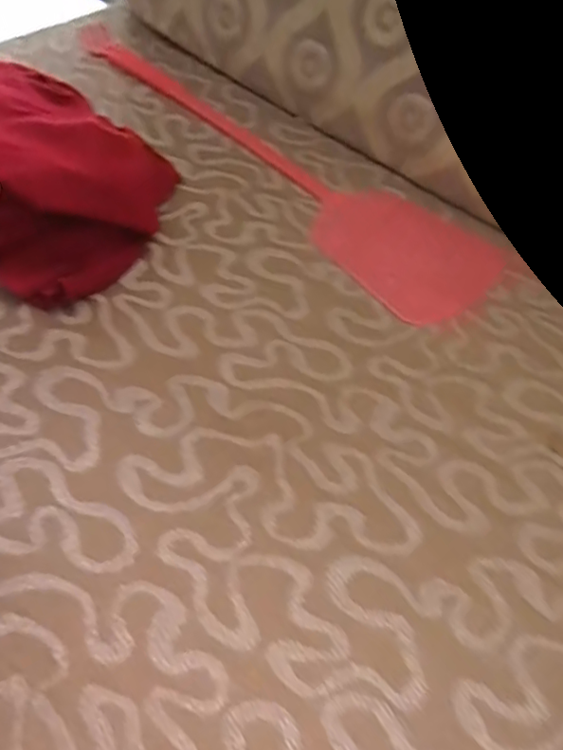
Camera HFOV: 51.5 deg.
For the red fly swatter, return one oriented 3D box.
[{"bbox_3d":[-0.031,-0.215,0.576,0.532,0.017,0.132,36,56,16],"label":"red fly swatter"}]

